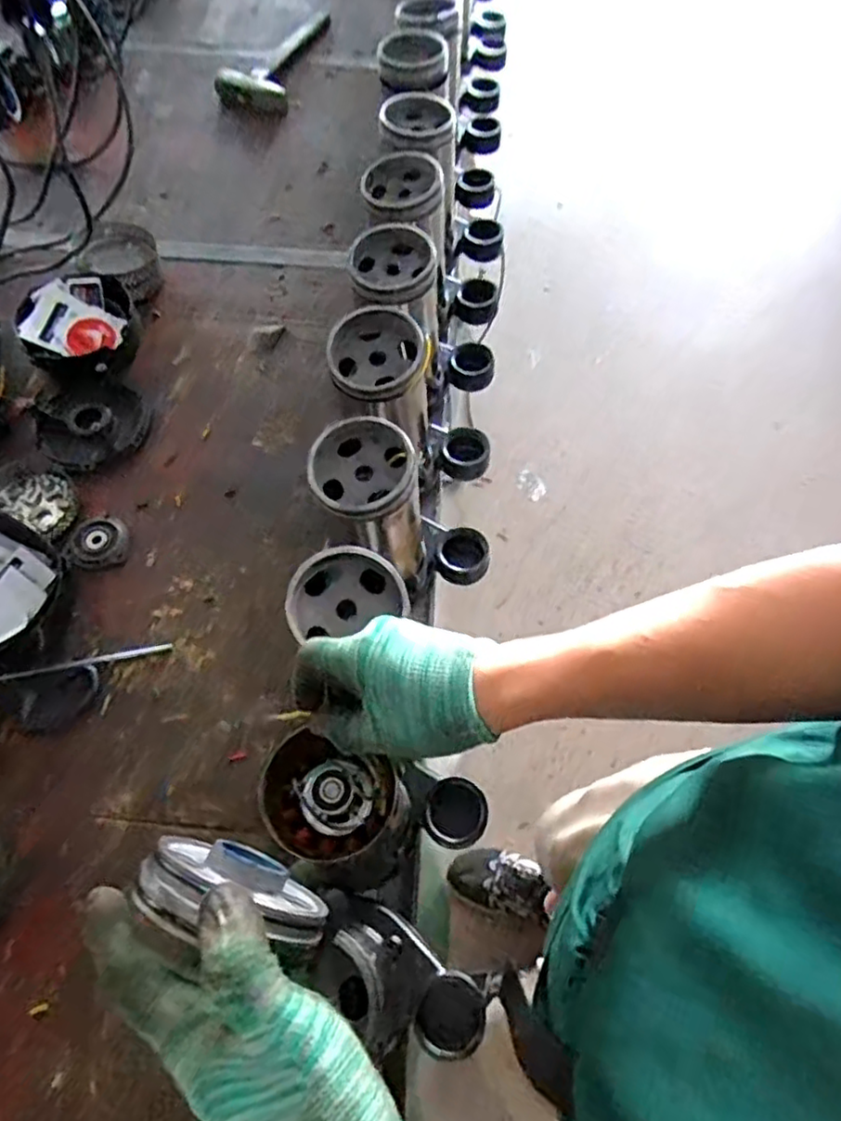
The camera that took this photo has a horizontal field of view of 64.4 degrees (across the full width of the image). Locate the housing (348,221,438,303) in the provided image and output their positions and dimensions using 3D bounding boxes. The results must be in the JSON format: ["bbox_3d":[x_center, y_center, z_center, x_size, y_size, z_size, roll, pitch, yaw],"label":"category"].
[{"bbox_3d":[-0.027,-0.293,0.665,0.084,0.028,0.093,0,62,-2],"label":"housing"}]

